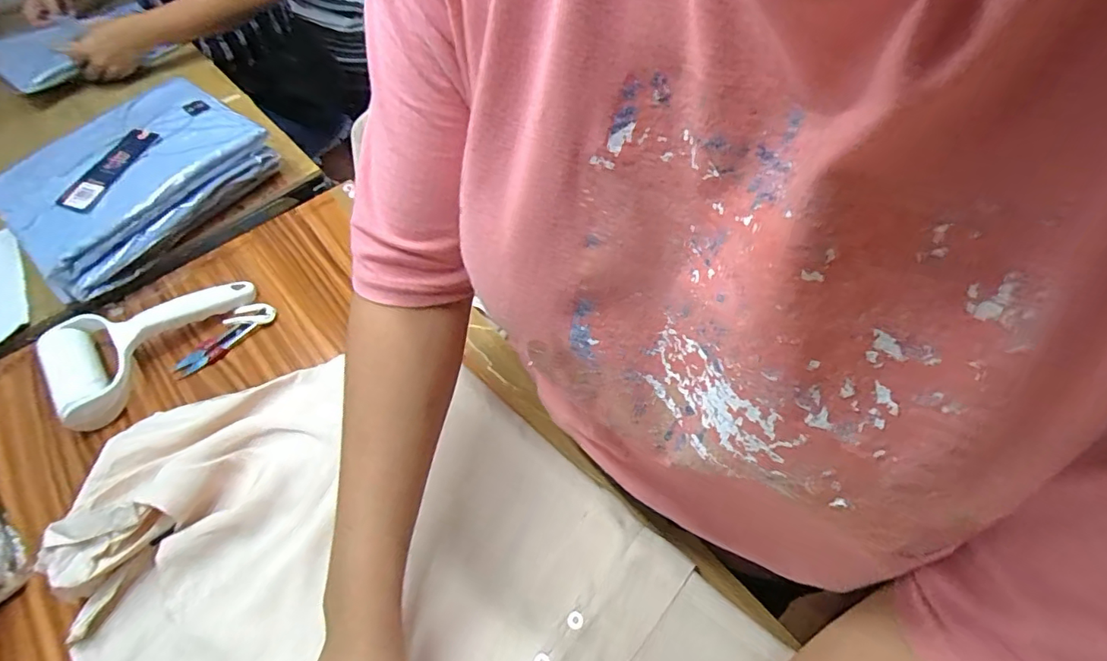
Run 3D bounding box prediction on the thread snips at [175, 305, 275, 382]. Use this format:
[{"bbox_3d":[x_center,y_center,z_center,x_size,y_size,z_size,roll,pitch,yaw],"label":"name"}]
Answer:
[{"bbox_3d":[-0.337,0.004,0.532,0.039,0.012,0.104,37,65,26],"label":"thread snips"}]

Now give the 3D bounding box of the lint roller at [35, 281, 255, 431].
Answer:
[{"bbox_3d":[-0.413,-0.001,0.521,0.107,0.045,0.189,25,60,20],"label":"lint roller"}]

